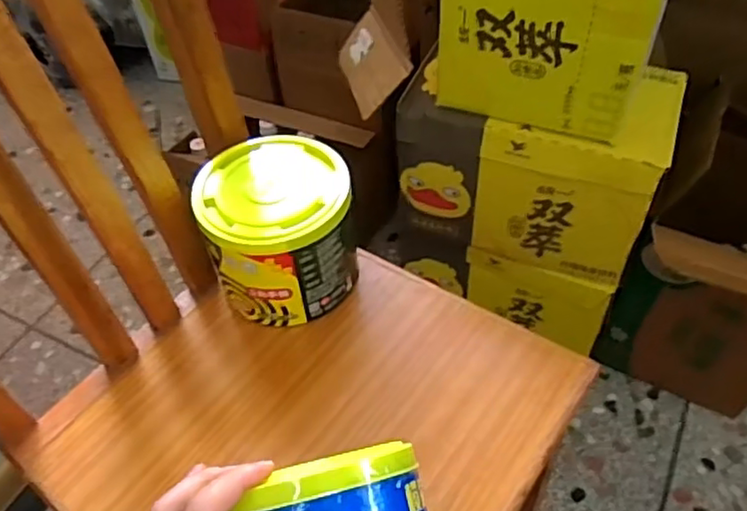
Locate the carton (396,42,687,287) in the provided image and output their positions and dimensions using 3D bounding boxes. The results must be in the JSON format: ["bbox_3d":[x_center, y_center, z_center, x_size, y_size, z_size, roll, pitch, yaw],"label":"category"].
[{"bbox_3d":[0.206,-0.119,0.863,0.316,0.243,0.179,15,53,15],"label":"carton"}]

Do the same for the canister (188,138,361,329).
[{"bbox_3d":[-0.087,-0.025,0.589,0.127,0.120,0.132,-1,50,2],"label":"canister"}]

